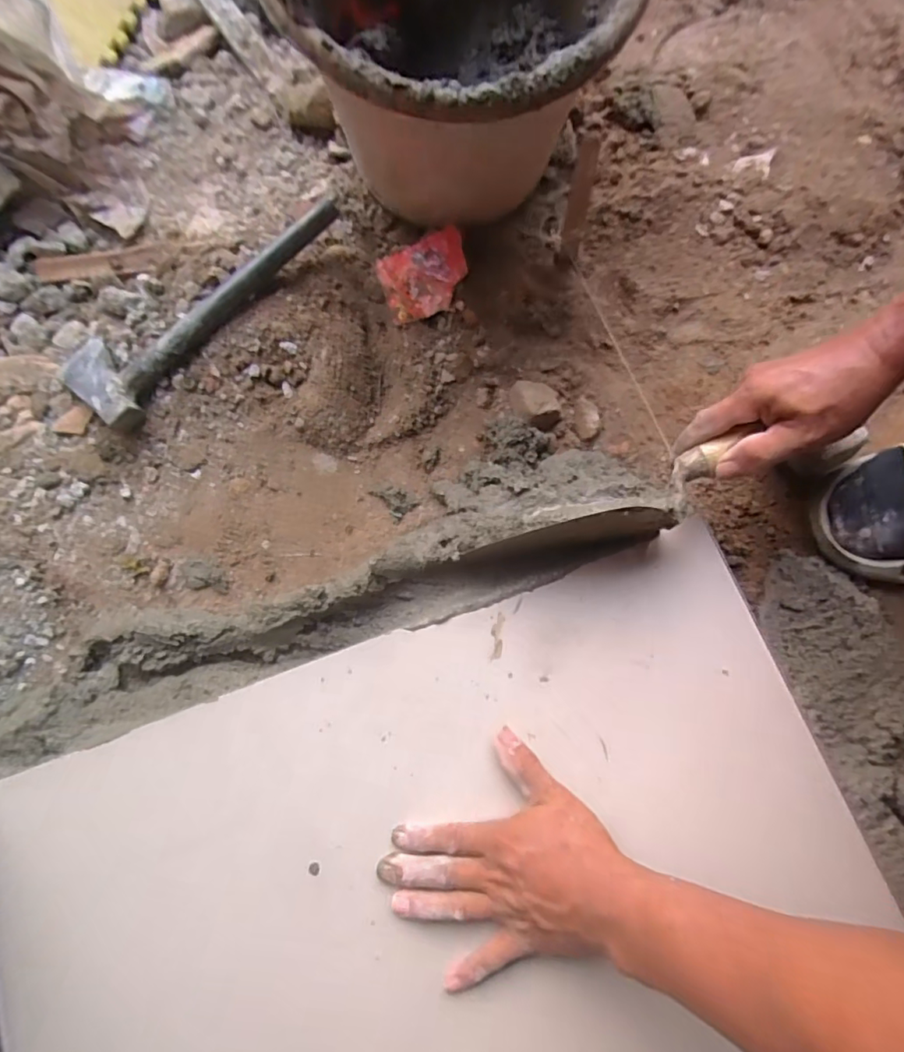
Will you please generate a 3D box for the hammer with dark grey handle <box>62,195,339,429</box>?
[{"bbox_3d":[-0.230,-0.210,0.488,0.094,0.050,0.274,41,82,11],"label":"hammer with dark grey handle"}]

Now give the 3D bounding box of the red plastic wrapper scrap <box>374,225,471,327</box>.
[{"bbox_3d":[-0.025,-0.237,0.505,0.082,0.014,0.068,-21,90,11],"label":"red plastic wrapper scrap"}]

